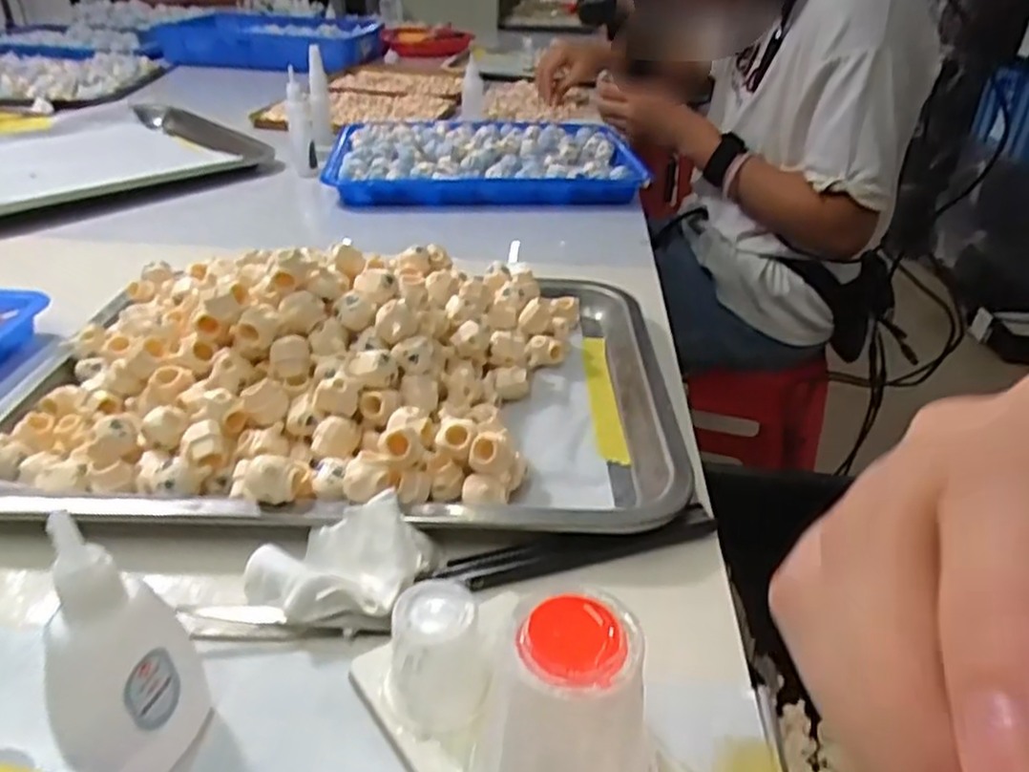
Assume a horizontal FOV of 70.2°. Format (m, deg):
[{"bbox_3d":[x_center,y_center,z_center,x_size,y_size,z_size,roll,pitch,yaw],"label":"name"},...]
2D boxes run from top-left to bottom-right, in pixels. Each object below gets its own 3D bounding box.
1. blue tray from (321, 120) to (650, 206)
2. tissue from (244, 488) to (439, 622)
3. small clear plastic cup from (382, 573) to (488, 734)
[{"bbox_3d":[-0.034,-0.246,0.801,0.329,0.038,0.222,-3,32,-9],"label":"blue tray"},{"bbox_3d":[-0.070,0.068,0.295,0.072,0.028,0.044,-1,31,-6],"label":"tissue"},{"bbox_3d":[-0.026,0.092,0.247,0.033,0.040,0.032,2,31,-1],"label":"small clear plastic cup"}]

